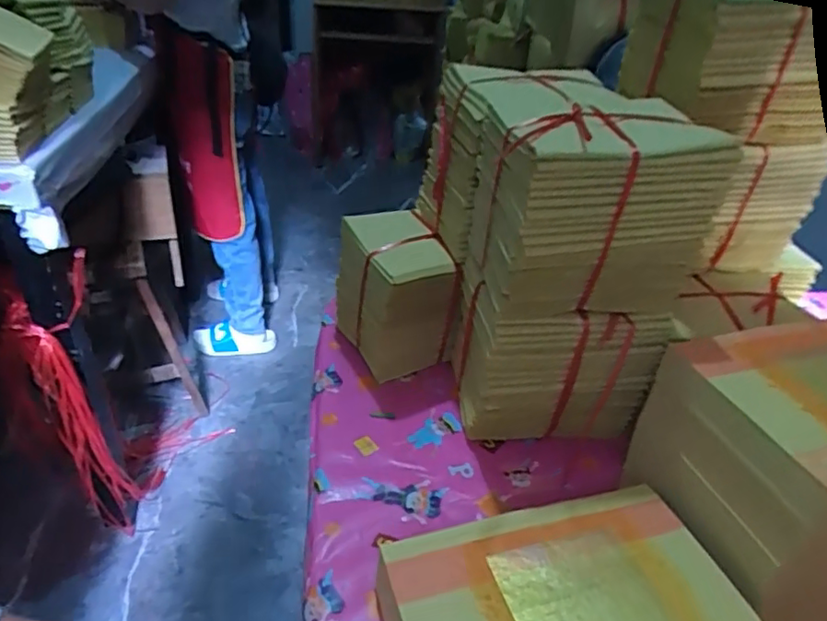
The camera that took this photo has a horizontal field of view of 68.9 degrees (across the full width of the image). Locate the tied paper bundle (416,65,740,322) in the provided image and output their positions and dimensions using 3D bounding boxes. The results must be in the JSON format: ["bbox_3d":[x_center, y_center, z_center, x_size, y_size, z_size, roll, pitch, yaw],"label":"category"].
[{"bbox_3d":[0.124,-0.111,0.553,0.173,0.168,0.227,-3,36,-11],"label":"tied paper bundle"}]

